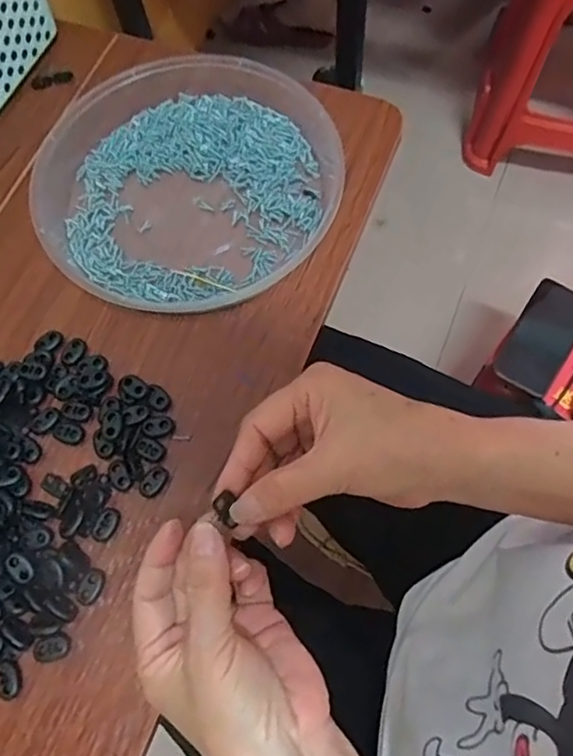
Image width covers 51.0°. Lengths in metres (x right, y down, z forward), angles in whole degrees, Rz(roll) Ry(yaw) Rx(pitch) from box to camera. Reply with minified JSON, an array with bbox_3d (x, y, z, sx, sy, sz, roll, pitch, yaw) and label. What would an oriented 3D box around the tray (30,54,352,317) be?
[{"bbox_3d":[-0.081,-0.158,0.474,0.226,0.037,0.216,-1,68,2],"label":"tray"}]

